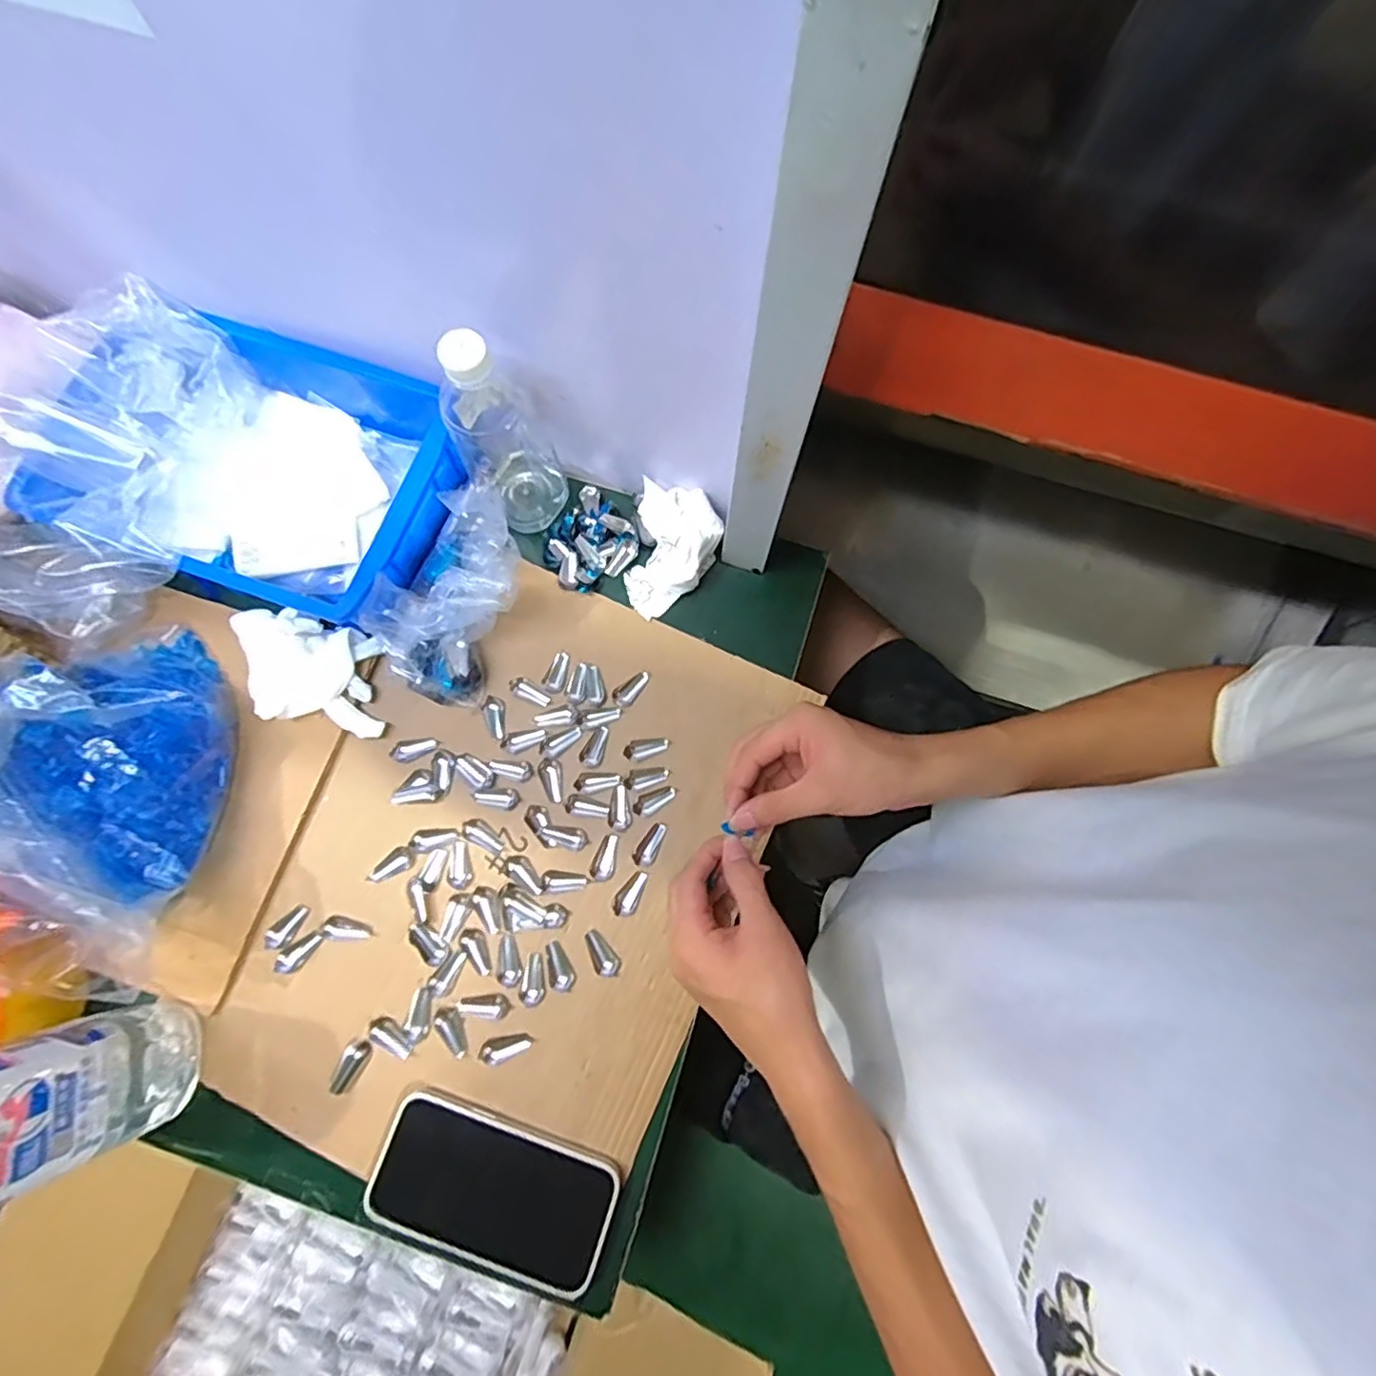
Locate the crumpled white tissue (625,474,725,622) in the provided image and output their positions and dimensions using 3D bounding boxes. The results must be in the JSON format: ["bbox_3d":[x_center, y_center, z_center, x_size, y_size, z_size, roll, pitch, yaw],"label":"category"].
[{"bbox_3d":[-0.014,-0.119,0.561,0.073,0.038,0.108,13,77,2],"label":"crumpled white tissue"}]

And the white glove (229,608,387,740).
[{"bbox_3d":[-0.319,-0.015,0.526,0.136,0.034,0.084,11,77,1],"label":"white glove"}]

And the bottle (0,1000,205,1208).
[{"bbox_3d":[-0.400,0.250,0.362,0.088,0.224,0.081,-20,78,-6],"label":"bottle"}]

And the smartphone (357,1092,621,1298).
[{"bbox_3d":[-0.137,0.354,0.449,0.165,0.016,0.086,18,77,3],"label":"smartphone"}]

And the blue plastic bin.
[{"bbox_3d":[-0.359,-0.190,0.538,0.295,0.102,0.222,17,77,3],"label":"blue plastic bin"}]

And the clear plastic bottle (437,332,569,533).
[{"bbox_3d":[-0.144,-0.203,0.511,0.067,0.197,0.073,-15,77,-5],"label":"clear plastic bottle"}]

